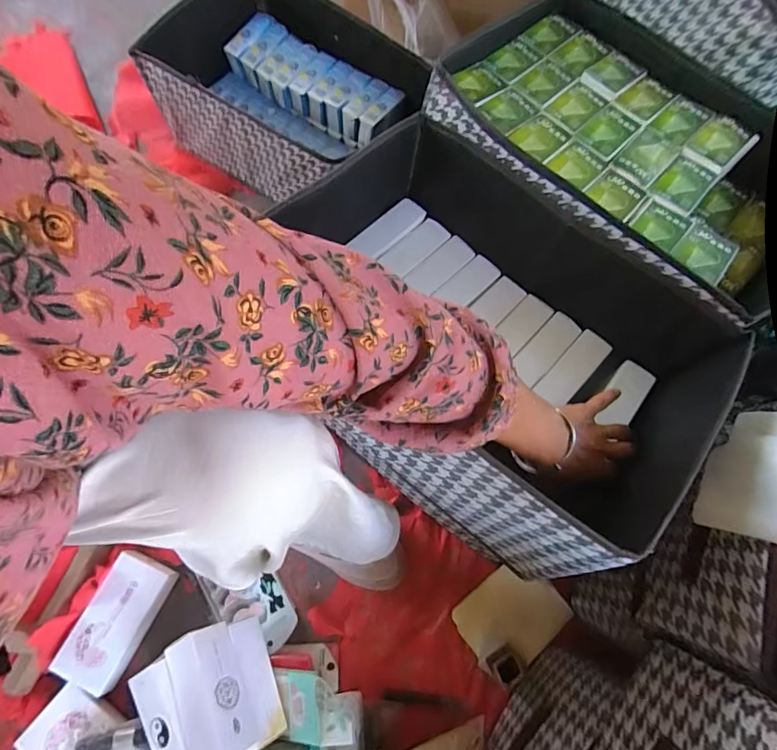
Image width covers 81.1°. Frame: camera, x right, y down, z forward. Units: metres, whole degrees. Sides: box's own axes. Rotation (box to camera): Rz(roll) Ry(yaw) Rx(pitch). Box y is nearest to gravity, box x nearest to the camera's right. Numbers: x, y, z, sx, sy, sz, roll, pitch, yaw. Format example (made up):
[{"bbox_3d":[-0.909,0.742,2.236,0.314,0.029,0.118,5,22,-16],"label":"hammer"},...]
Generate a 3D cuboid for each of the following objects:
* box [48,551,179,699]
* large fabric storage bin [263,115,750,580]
[{"bbox_3d":[-0.349,0.317,0.587,0.080,0.033,0.149,24,73,6],"label":"box"},{"bbox_3d":[0.096,-0.040,0.466,0.406,0.169,0.307,38,75,10],"label":"large fabric storage bin"}]

